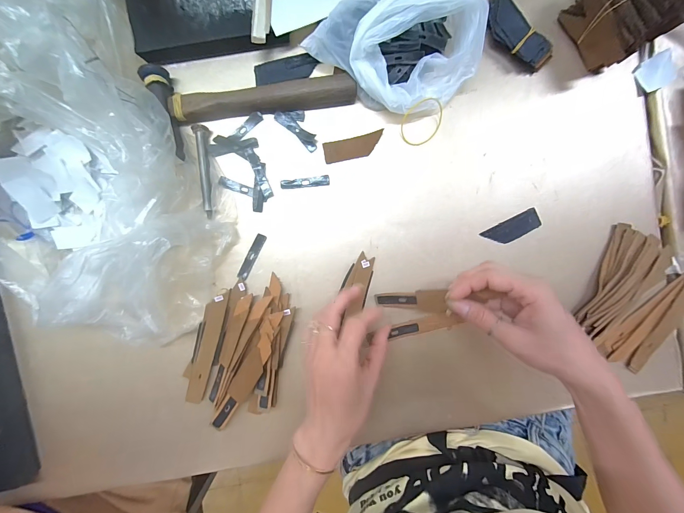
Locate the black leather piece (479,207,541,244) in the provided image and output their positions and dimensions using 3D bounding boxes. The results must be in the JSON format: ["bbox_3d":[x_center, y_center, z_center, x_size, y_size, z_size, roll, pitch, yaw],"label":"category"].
[{"bbox_3d":[0.190,-0.030,0.329,0.065,0.004,0.024,-26,92,0],"label":"black leather piece"}]

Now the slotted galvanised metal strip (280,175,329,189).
[{"bbox_3d":[-0.040,-0.081,0.321,0.052,0.004,0.010,-7,92,-1],"label":"slotted galvanised metal strip"}]

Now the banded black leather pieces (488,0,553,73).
[{"bbox_3d":[0.183,-0.233,0.312,0.085,0.024,0.030,42,90,-2],"label":"banded black leather pieces"}]

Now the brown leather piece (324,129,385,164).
[{"bbox_3d":[0.013,-0.118,0.319,0.064,0.007,0.022,-12,92,-1],"label":"brown leather piece"}]

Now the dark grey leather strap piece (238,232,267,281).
[{"bbox_3d":[-0.099,0.000,0.323,0.011,0.004,0.052,27,91,-2],"label":"dark grey leather strap piece"}]

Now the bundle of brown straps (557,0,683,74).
[{"bbox_3d":[0.292,-0.254,0.295,0.102,0.064,0.084,-30,92,0],"label":"bundle of brown straps"}]

